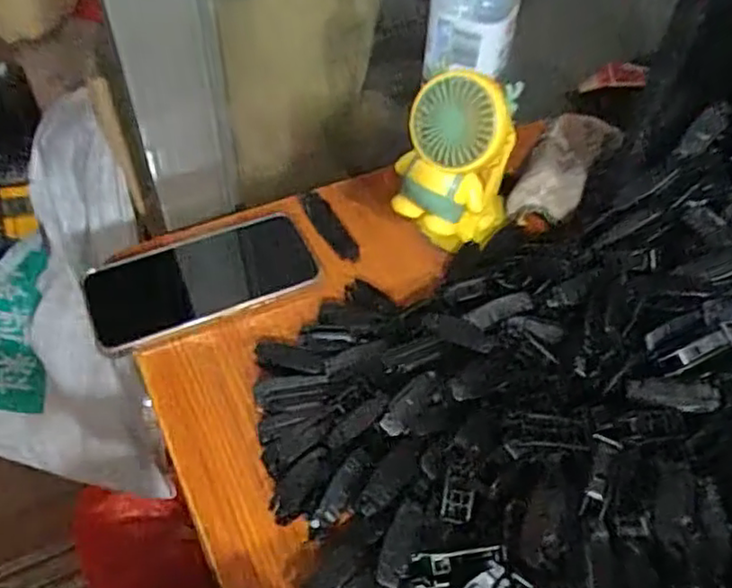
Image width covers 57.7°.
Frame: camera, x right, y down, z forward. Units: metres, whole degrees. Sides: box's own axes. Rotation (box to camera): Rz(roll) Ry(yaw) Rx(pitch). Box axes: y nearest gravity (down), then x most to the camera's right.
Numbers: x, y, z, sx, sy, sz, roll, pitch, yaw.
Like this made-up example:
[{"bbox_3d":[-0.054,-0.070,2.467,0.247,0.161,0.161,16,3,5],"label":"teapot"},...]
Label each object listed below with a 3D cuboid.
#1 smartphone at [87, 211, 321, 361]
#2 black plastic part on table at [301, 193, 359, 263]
[{"bbox_3d":[-0.121,-0.013,0.499,0.167,0.013,0.082,-19,55,-19],"label":"smartphone"},{"bbox_3d":[-0.031,-0.059,0.544,0.018,0.009,0.077,-24,56,-22],"label":"black plastic part on table"}]

